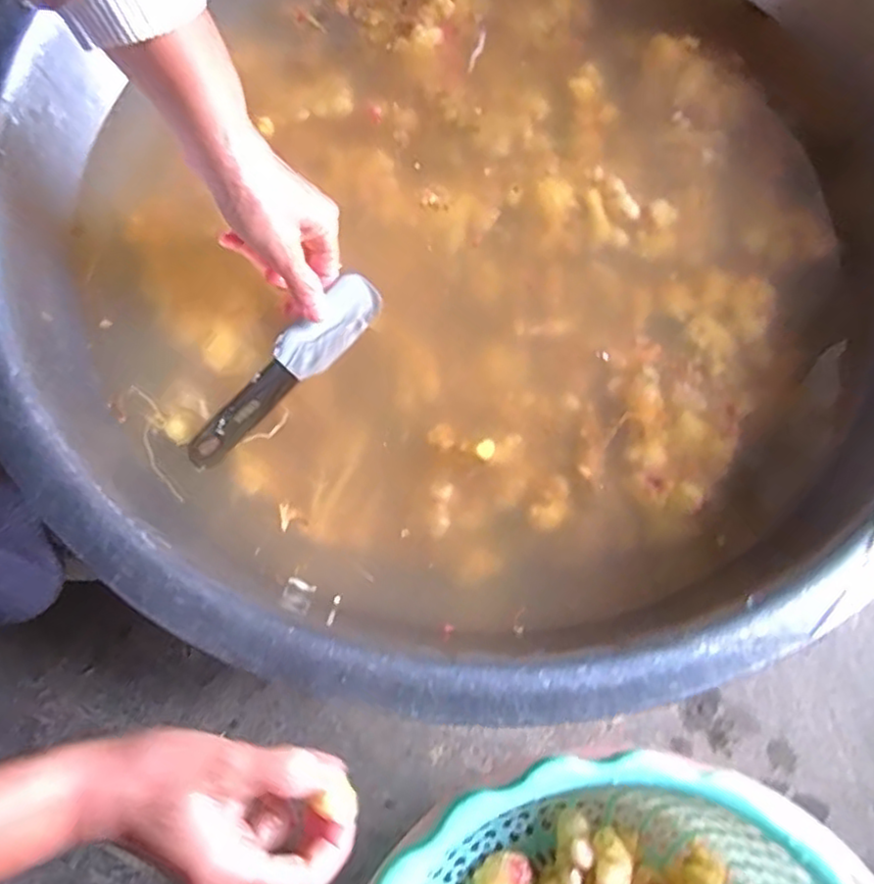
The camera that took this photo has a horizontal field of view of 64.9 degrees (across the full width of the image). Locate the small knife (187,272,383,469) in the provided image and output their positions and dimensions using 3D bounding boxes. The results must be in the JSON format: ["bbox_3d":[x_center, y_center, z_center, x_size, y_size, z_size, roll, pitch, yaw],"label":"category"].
[{"bbox_3d":[-0.103,-0.048,0.464,0.035,0.015,0.164,41,81,11],"label":"small knife"}]

